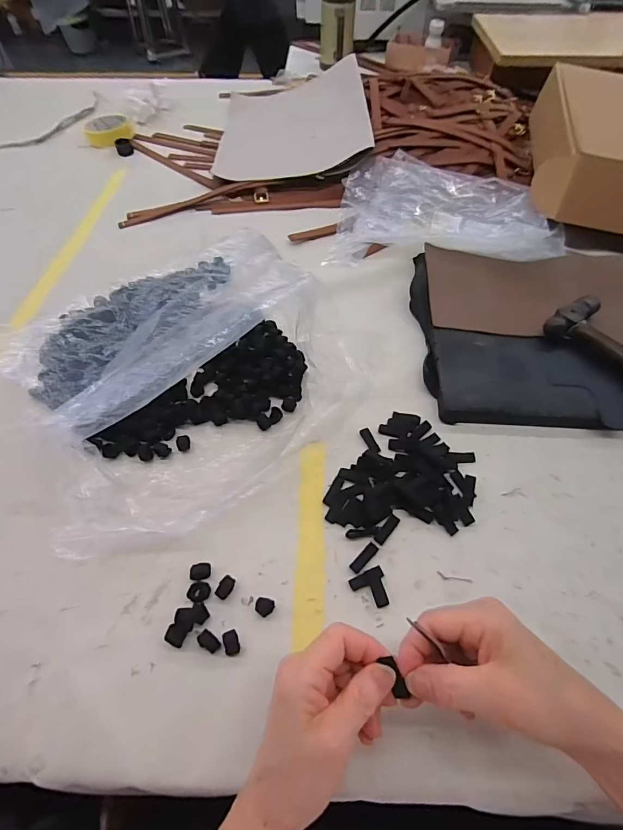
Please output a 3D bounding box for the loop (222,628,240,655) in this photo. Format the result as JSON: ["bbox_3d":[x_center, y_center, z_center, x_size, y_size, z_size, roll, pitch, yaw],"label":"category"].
[{"bbox_3d":[-0.060,0.171,0.305,0.010,0.008,0.016,-15,58,-9],"label":"loop"}]

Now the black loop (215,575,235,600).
[{"bbox_3d":[-0.069,0.139,0.327,0.010,0.007,0.017,23,59,15],"label":"black loop"}]

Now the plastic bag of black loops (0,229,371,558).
[{"bbox_3d":[-0.147,-0.064,0.429,0.305,0.063,0.341,-29,61,-18],"label":"plastic bag of black loops"}]

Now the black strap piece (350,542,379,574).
[{"bbox_3d":[0.044,0.120,0.342,0.029,0.004,0.009,-40,65,-23],"label":"black strap piece"}]

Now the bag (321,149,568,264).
[{"bbox_3d":[0.199,-0.299,0.600,0.311,0.042,0.235,12,57,8],"label":"bag"}]

